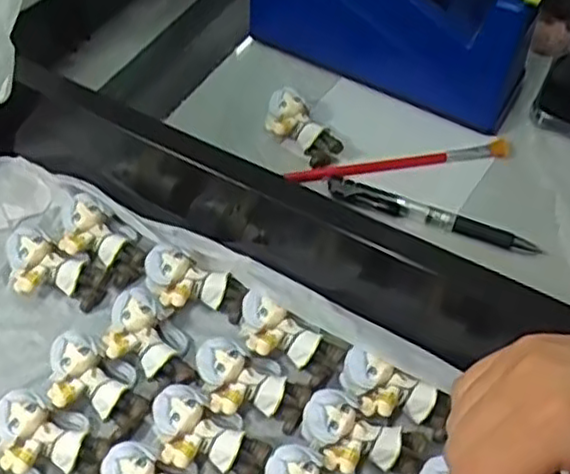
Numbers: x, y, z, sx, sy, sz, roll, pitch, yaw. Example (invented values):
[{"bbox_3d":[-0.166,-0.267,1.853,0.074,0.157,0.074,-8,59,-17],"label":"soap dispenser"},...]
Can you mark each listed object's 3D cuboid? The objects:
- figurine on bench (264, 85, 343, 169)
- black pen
[{"bbox_3d":[0.012,-0.075,0.484,0.057,0.027,0.037,39,62,23],"label":"figurine on bench"},{"bbox_3d":[0.094,-0.014,0.454,0.137,0.010,0.015,18,56,10],"label":"black pen"}]

